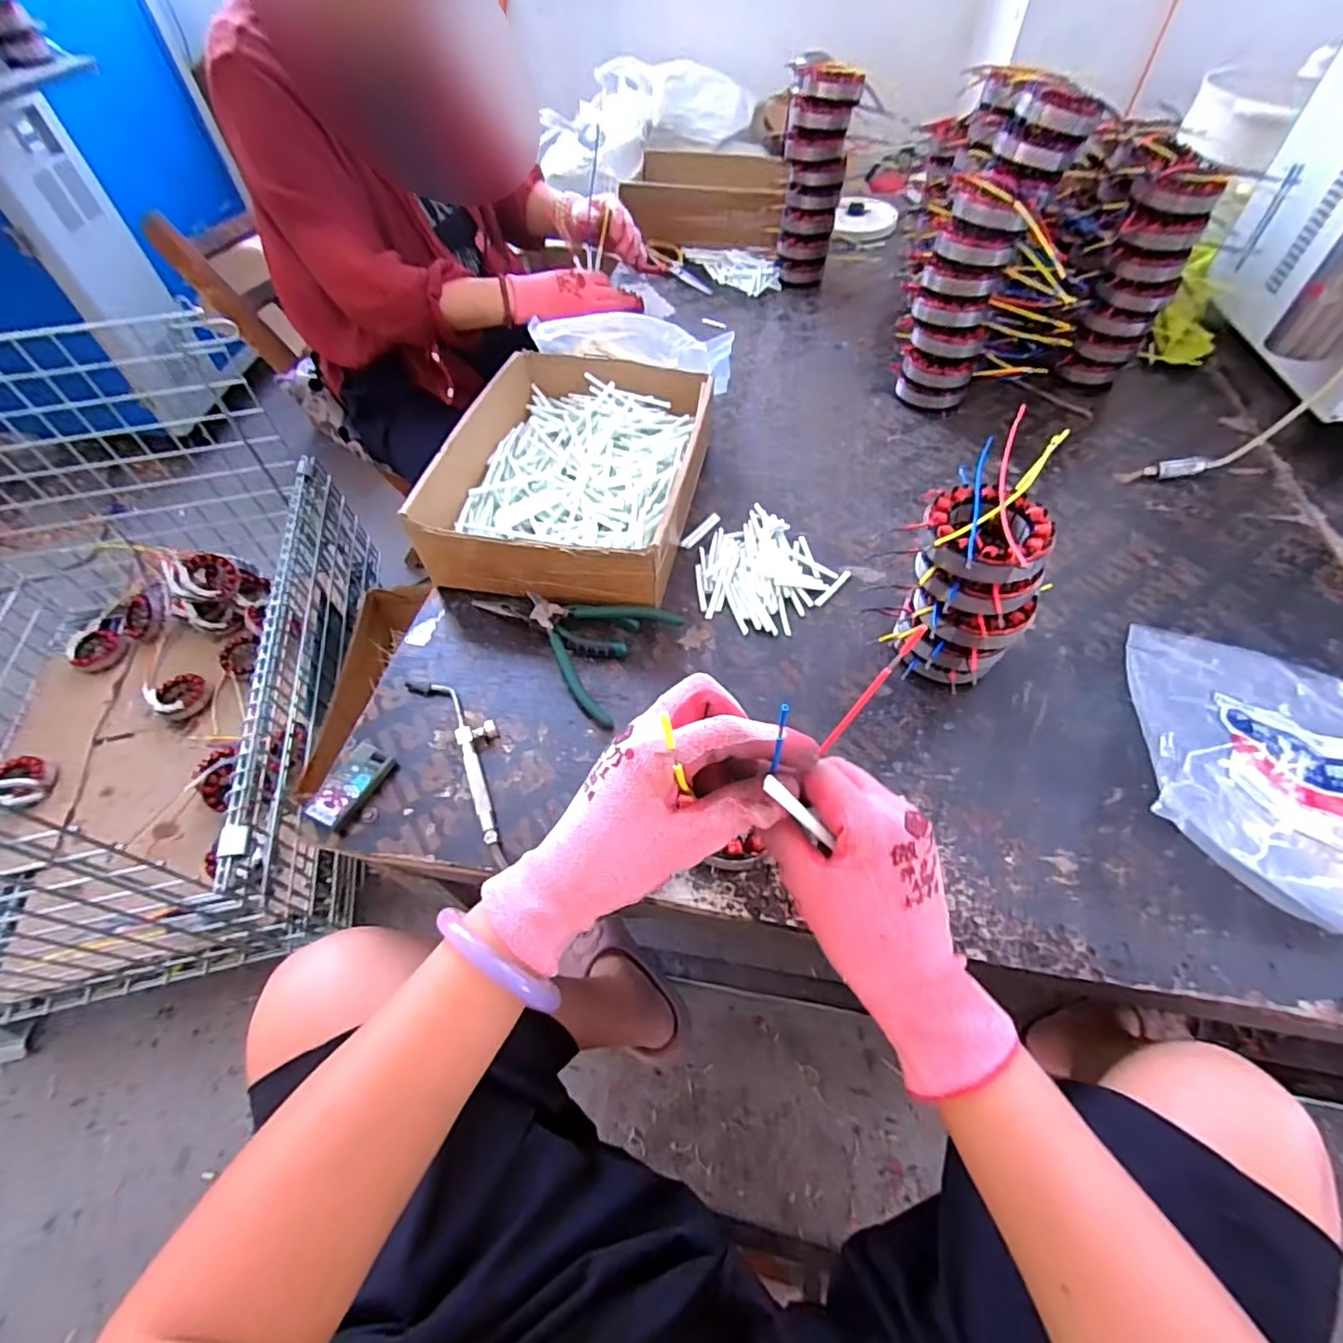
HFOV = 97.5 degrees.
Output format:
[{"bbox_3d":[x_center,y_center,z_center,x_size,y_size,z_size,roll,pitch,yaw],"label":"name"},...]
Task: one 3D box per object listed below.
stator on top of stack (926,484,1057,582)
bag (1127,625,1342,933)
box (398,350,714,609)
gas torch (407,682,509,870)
[{"bbox_3d":[0.229,-0.101,0.429,0.084,0.028,0.081,-1,54,1],"label":"stator on top of stack"},{"bbox_3d":[0.472,0.062,0.449,0.202,0.057,0.254,22,58,16],"label":"bag"},{"bbox_3d":[-0.095,-0.217,0.638,0.235,0.080,0.330,10,55,8],"label":"box"},{"bbox_3d":[-0.160,0.065,0.479,0.045,0.014,0.191,-29,59,-18],"label":"gas torch"}]

